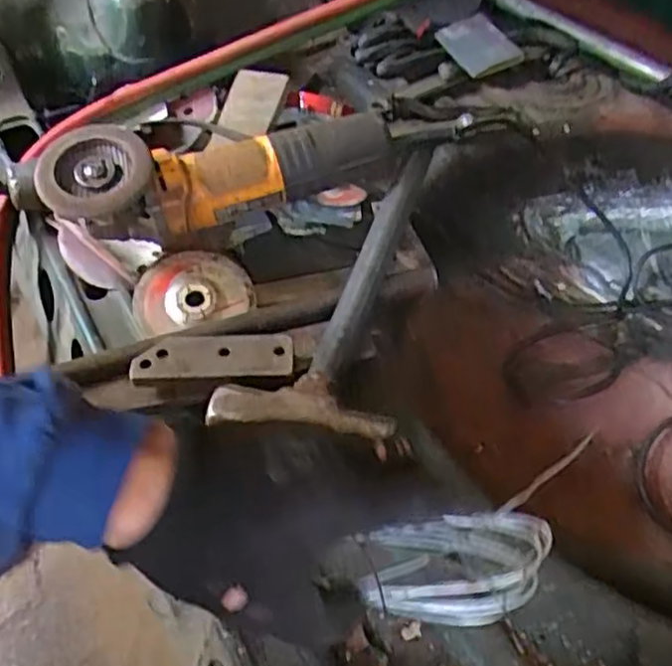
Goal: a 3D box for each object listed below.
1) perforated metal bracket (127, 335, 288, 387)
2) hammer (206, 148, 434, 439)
[{"bbox_3d":[-0.087,0.018,0.497,0.110,0.010,0.040,-3,51,-1],"label":"perforated metal bracket"},{"bbox_3d":[-0.001,-0.050,0.546,0.119,0.025,0.292,9,52,4],"label":"hammer"}]

